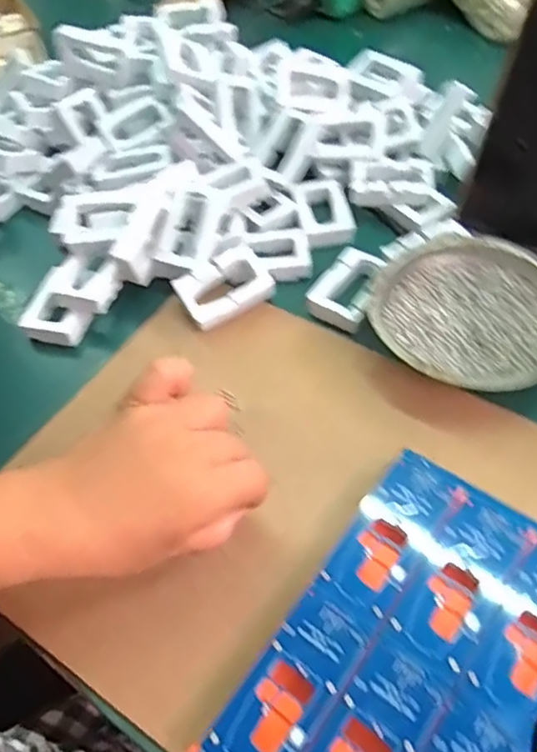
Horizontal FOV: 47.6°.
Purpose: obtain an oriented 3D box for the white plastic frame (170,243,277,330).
[{"bbox_3d":[-0.030,-0.065,0.441,0.065,0.016,0.050,-29,57,-15],"label":"white plastic frame"}]

